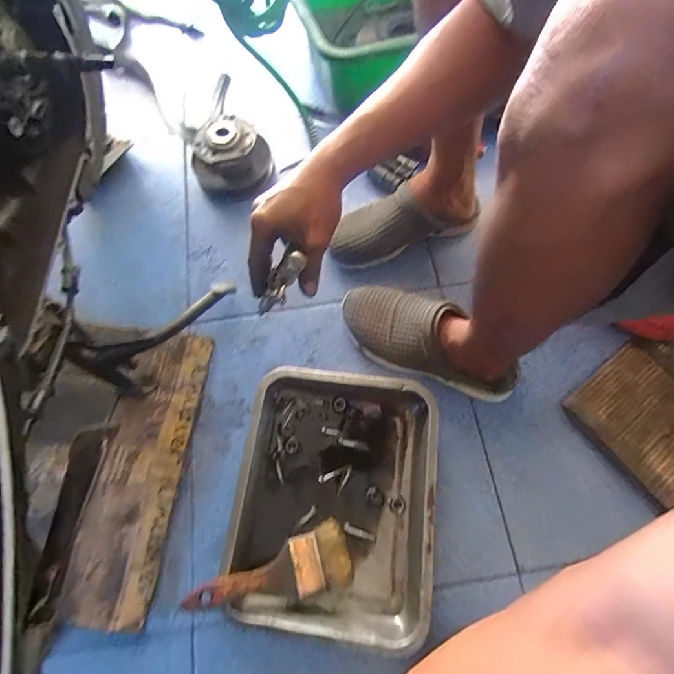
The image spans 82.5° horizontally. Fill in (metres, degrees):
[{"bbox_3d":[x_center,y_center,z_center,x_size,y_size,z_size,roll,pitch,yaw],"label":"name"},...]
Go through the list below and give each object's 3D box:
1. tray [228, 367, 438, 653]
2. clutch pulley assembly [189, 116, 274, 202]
[{"bbox_3d":[0.001,0.195,0.488,0.231,0.054,0.293,6,71,3],"label":"tray"},{"bbox_3d":[-0.187,-0.310,0.669,0.128,0.088,0.112,-33,73,-11],"label":"clutch pulley assembly"}]

